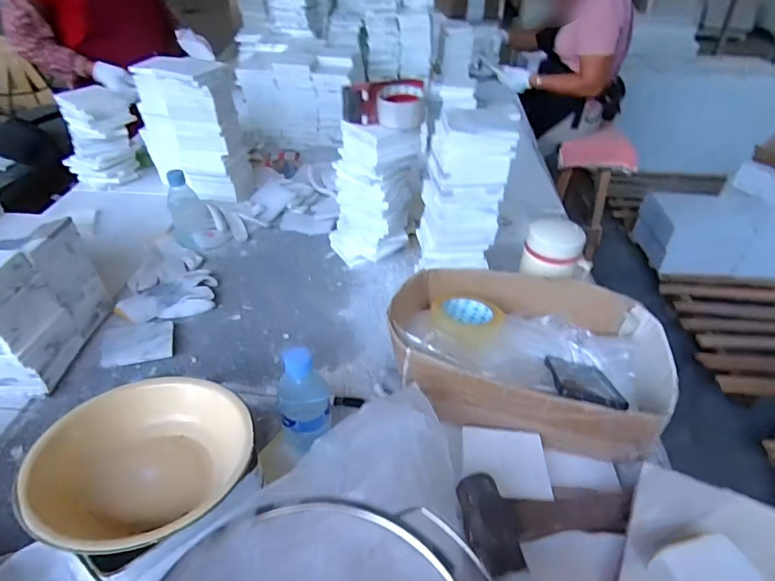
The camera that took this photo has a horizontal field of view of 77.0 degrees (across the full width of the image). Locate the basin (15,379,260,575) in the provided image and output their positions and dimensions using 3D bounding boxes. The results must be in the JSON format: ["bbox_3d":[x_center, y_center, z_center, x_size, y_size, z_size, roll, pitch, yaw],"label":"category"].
[{"bbox_3d":[-0.218,0.159,0.451,0.185,0.073,0.165,-21,43,-27],"label":"basin"}]

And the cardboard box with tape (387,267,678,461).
[{"bbox_3d":[0.188,0.089,0.702,0.369,0.107,0.233,11,39,11],"label":"cardboard box with tape"}]

